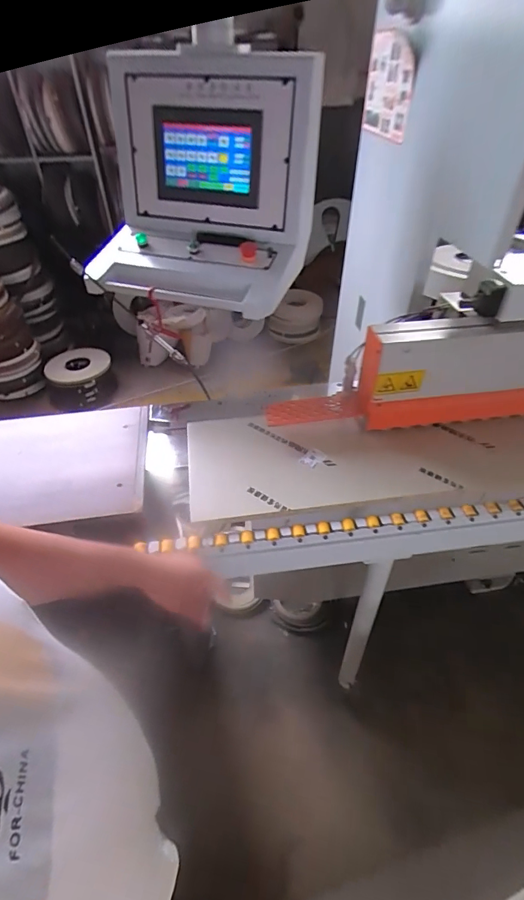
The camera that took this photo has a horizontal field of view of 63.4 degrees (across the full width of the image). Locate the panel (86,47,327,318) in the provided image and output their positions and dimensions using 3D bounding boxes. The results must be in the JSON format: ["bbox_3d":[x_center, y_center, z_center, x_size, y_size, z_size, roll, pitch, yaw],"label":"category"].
[{"bbox_3d":[-0.152,-0.652,1.011,0.496,0.414,0.460,10,45,13],"label":"panel"}]

